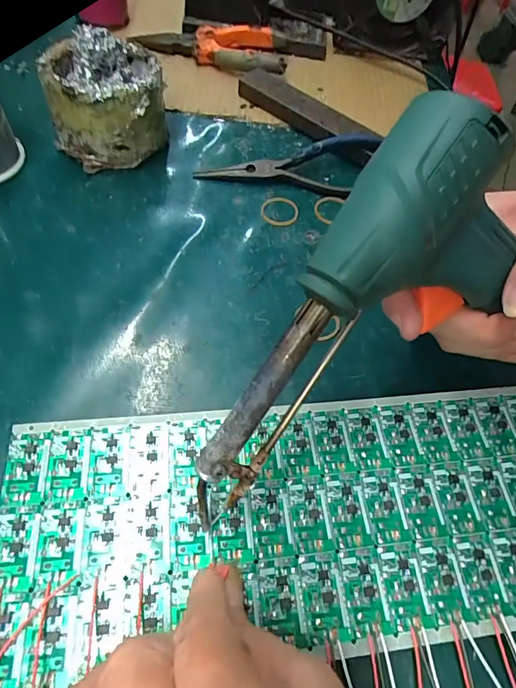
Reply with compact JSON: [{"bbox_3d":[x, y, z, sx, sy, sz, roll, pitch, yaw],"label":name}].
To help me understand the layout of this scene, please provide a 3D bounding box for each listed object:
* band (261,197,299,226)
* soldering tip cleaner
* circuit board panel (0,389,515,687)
[{"bbox_3d":[0.017,-0.105,0.330,0.029,0.004,0.030,1,60,-3],"label":"band"},{"bbox_3d":[-0.115,-0.191,0.323,0.087,0.081,0.071,-13,59,-18],"label":"soldering tip cleaner"},{"bbox_3d":[0.027,0.080,0.207,0.290,0.004,0.109,-4,60,-9],"label":"circuit board panel"}]

